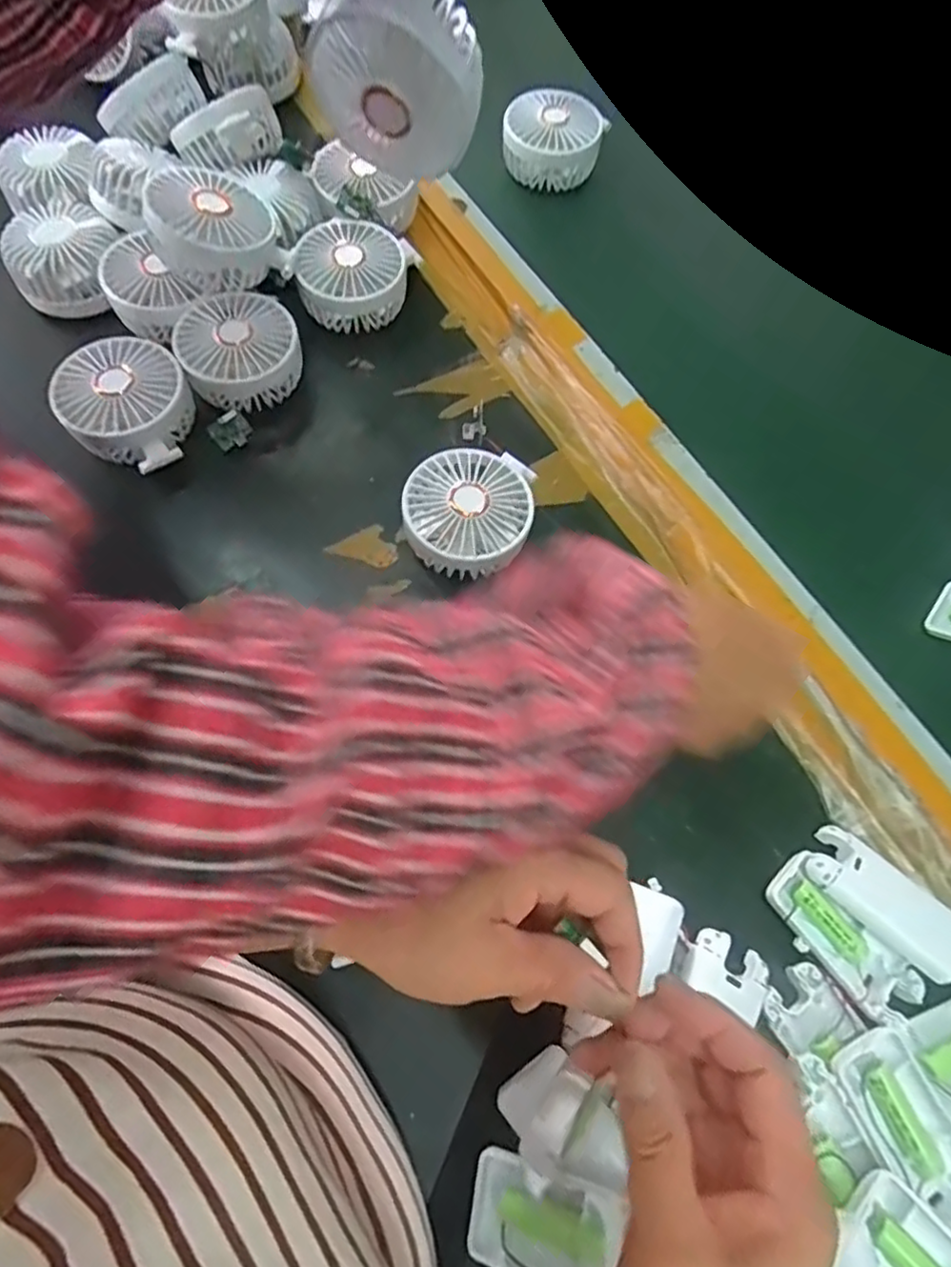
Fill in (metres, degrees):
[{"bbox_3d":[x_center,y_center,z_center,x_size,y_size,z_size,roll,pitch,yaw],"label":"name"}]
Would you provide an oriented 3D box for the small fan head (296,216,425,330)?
[{"bbox_3d":[-0.097,-0.287,0.511,0.080,0.047,0.087,12,69,5],"label":"small fan head"}]

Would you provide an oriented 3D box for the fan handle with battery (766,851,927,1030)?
[{"bbox_3d":[0.213,0.177,0.362,0.043,0.016,0.093,-37,73,-13],"label":"fan handle with battery"}]

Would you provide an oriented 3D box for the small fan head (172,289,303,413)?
[{"bbox_3d":[-0.174,-0.209,0.480,0.089,0.050,0.084,-7,69,-2],"label":"small fan head"}]

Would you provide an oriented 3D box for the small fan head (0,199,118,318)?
[{"bbox_3d":[-0.325,-0.297,0.501,0.083,0.041,0.087,-35,73,-12],"label":"small fan head"}]

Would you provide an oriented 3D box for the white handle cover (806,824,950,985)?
[{"bbox_3d":[0.241,0.156,0.369,0.091,0.013,0.037,39,74,14],"label":"white handle cover"}]

